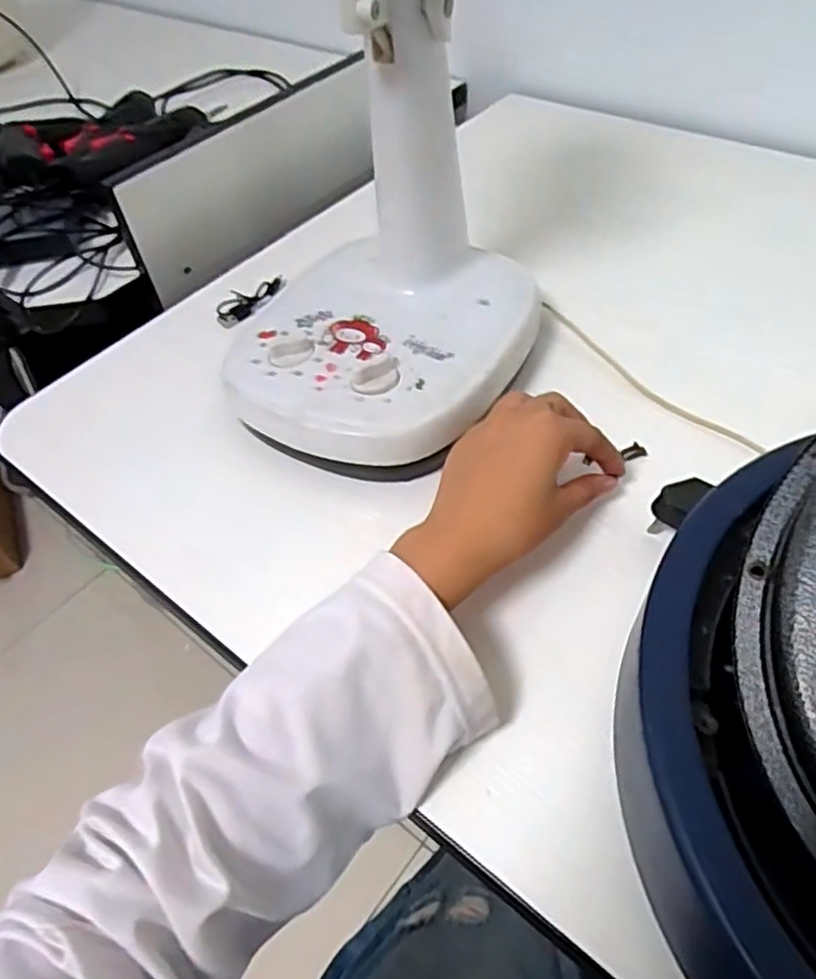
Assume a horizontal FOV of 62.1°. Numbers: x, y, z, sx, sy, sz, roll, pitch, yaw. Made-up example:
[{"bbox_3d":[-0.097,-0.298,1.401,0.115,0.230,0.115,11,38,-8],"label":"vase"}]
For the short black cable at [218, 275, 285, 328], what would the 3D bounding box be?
[{"bbox_3d":[-0.136,-0.162,0.570,0.032,0.006,0.069,25,57,22],"label":"short black cable"}]

